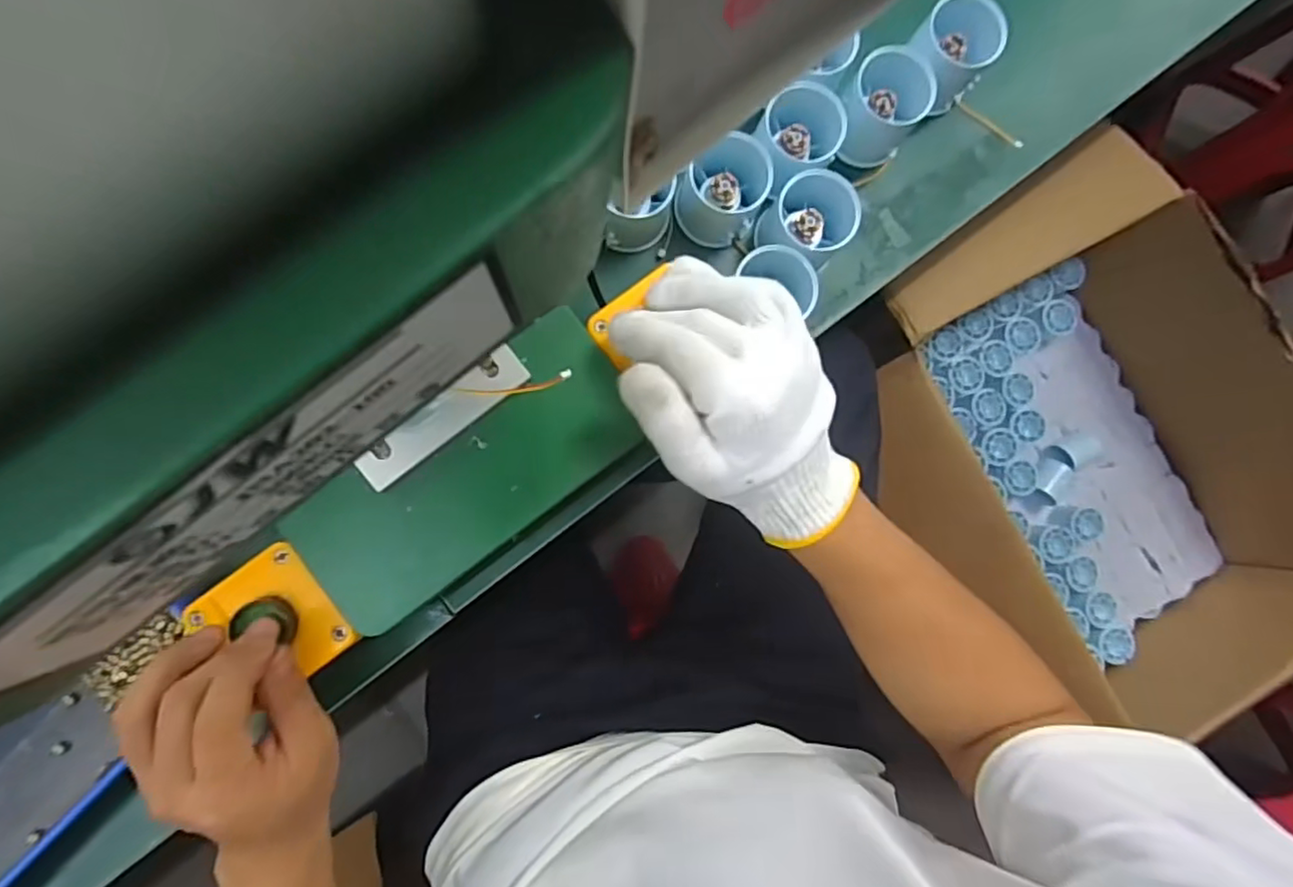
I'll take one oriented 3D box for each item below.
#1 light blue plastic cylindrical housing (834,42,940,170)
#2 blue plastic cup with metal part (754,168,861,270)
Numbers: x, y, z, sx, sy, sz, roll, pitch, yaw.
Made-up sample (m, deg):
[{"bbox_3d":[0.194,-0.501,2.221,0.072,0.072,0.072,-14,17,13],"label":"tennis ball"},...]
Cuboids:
[{"bbox_3d":[0.152,-0.217,0.414,0.048,0.046,0.052,0,85,-5],"label":"light blue plastic cylindrical housing"},{"bbox_3d":[0.105,-0.145,0.409,0.054,0.048,0.048,17,84,-3],"label":"blue plastic cup with metal part"}]

